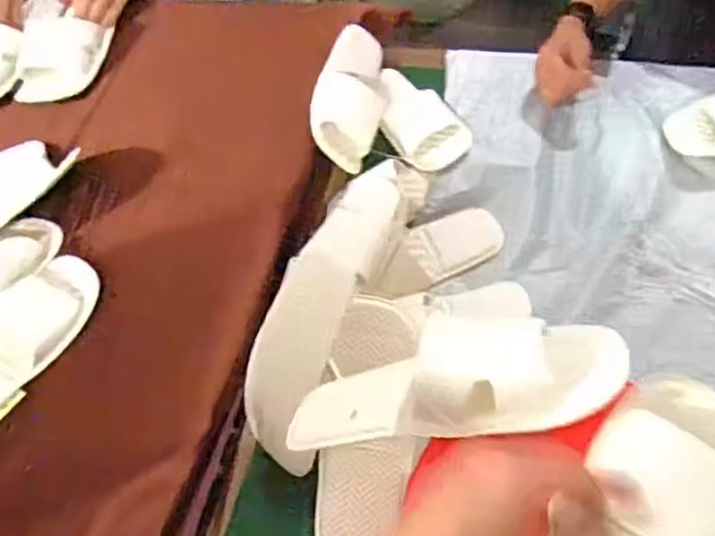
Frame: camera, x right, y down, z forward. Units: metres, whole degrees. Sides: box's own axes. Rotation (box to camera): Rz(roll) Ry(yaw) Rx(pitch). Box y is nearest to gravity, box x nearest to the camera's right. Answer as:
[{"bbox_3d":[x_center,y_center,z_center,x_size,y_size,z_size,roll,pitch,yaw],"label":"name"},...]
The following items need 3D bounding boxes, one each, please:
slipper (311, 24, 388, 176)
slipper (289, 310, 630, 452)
[{"bbox_3d":[-0.017,-0.243,1.012,0.103,0.055,0.214,26,65,-23],"label":"slipper"},{"bbox_3d":[0.057,0.093,0.538,0.267,0.075,0.080,-21,48,37],"label":"slipper"}]

